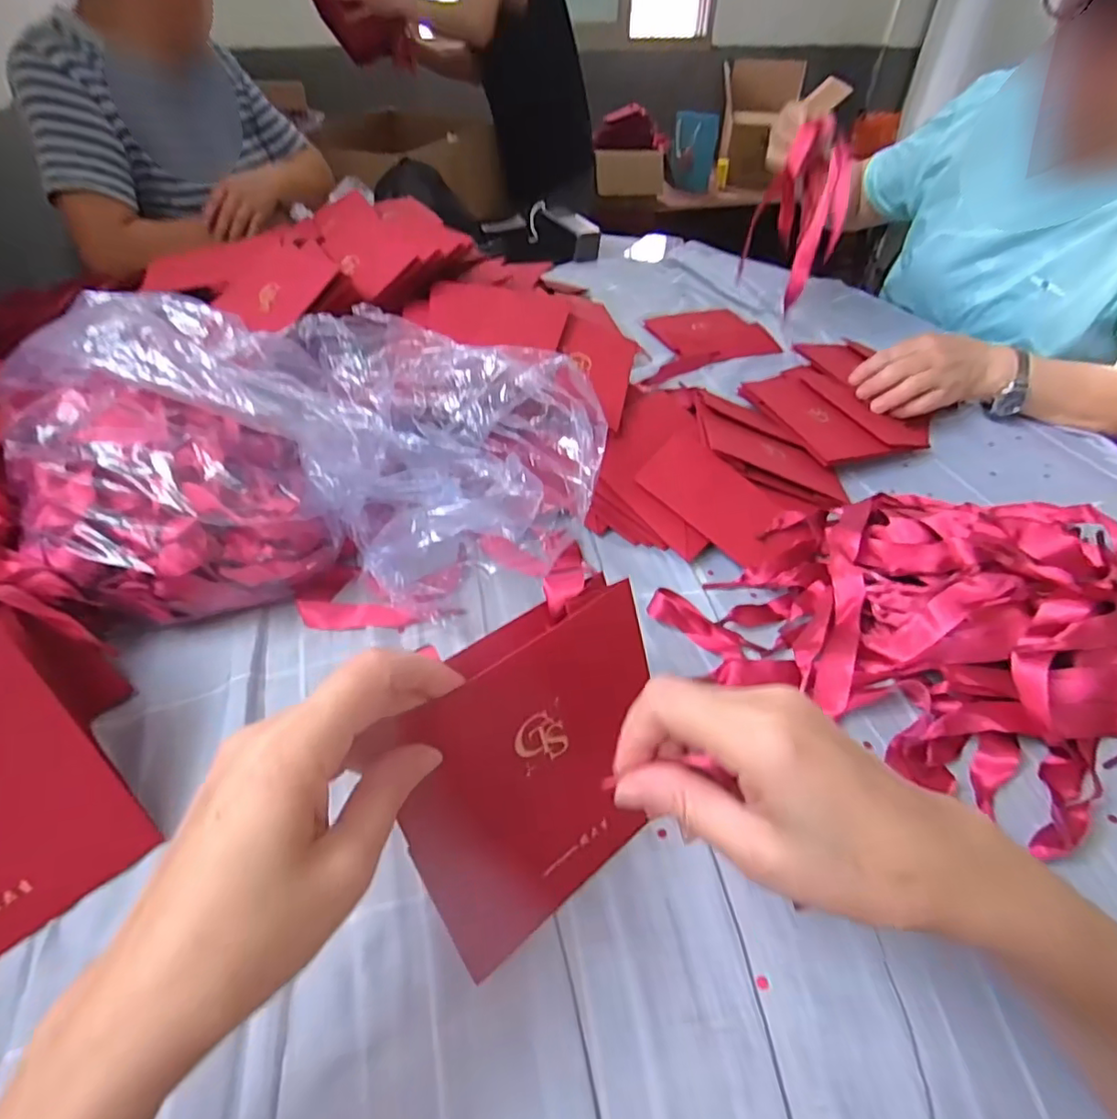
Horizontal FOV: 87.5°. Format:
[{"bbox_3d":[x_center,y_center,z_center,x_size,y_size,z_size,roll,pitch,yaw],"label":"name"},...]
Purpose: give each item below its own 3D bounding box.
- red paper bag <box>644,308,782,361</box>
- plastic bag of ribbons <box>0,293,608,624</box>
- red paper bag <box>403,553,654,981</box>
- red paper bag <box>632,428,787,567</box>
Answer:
[{"bbox_3d":[0.205,-0.304,0.784,0.147,0.009,0.125,-11,45,-12],"label":"red paper bag"},{"bbox_3d":[-0.181,-0.078,0.431,0.426,0.167,0.209,-1,44,-2],"label":"plastic bag of ribbons"},{"bbox_3d":[-0.008,0.095,0.278,0.135,0.150,0.016,-27,20,-26],"label":"red paper bag"},{"bbox_3d":[0.128,-0.054,0.481,0.075,0.008,0.119,-41,72,-20],"label":"red paper bag"}]

